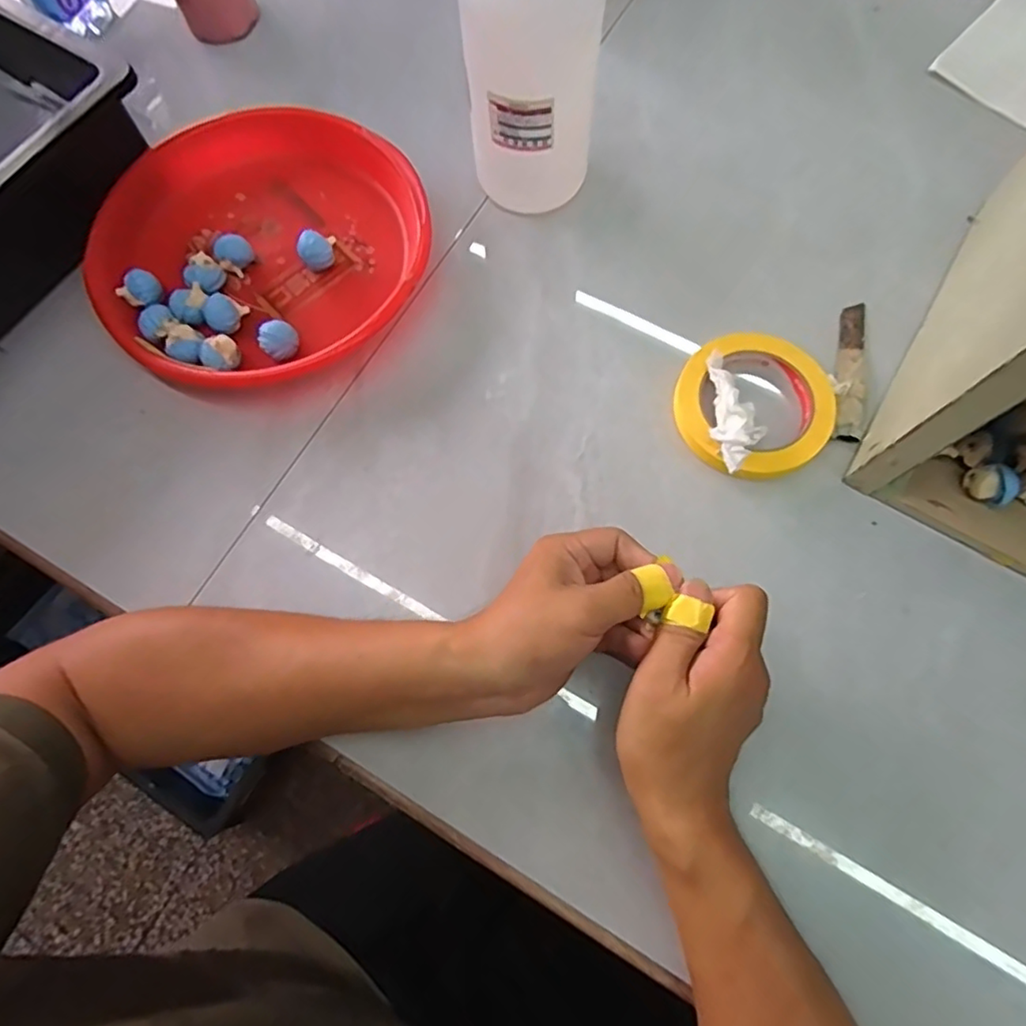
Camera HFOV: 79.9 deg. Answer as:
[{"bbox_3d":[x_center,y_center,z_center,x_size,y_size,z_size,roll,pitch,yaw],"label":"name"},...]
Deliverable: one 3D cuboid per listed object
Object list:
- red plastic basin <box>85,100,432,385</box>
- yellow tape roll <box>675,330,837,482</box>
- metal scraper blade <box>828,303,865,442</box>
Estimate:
[{"bbox_3d":[-0.198,-0.214,0.487,0.244,0.041,0.244,-1,72,2],"label":"red plastic basin"},{"bbox_3d":[0.174,-0.078,0.445,0.108,0.018,0.110,-1,72,2],"label":"yellow tape roll"},{"bbox_3d":[0.249,-0.107,0.455,0.023,0.009,0.118,10,73,5],"label":"metal scraper blade"}]

